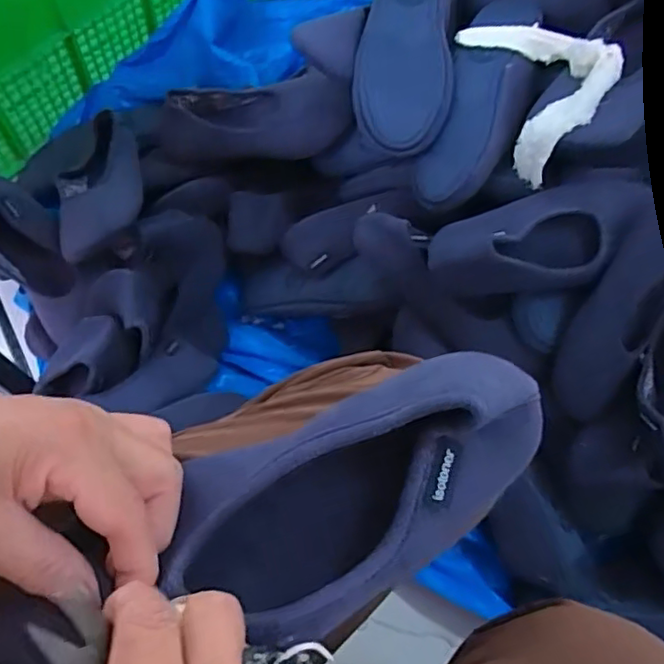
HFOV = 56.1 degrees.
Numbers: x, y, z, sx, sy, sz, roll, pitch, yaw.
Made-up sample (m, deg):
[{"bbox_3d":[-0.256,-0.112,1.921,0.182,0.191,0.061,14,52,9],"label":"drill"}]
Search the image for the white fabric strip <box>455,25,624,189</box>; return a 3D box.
[{"bbox_3d":[0.211,-0.259,0.641,0.096,0.100,0.174,-21,70,-11],"label":"white fabric strip"}]

